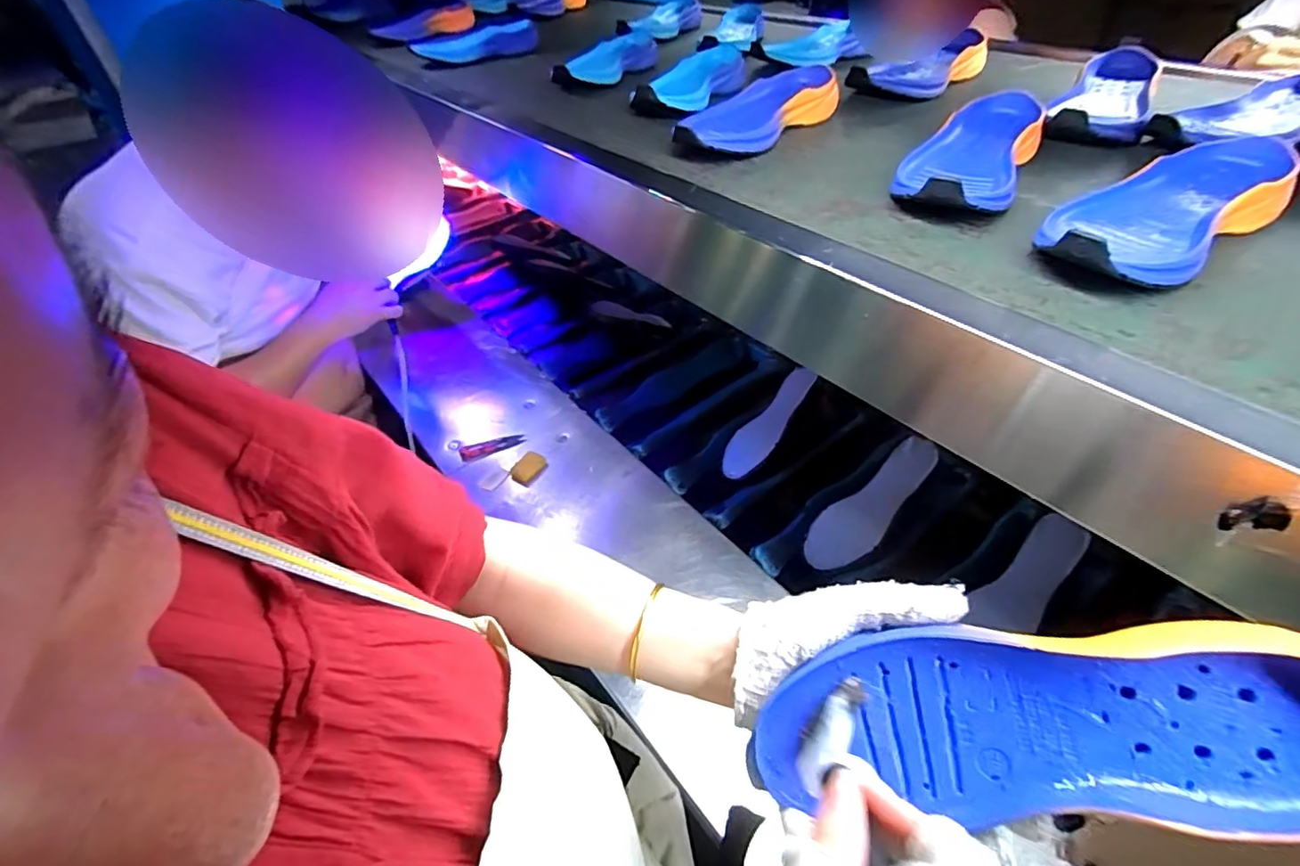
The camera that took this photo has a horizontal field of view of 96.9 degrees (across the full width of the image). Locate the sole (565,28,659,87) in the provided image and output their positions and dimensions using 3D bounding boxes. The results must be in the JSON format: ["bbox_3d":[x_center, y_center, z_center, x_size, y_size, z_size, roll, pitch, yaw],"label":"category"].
[{"bbox_3d":[-0.054,-0.581,0.895,0.088,0.035,0.207,12,47,16],"label":"sole"}]

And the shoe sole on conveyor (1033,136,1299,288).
[{"bbox_3d":[0.388,-0.166,0.431,0.275,0.039,0.096,-29,50,-23],"label":"shoe sole on conveyor"}]

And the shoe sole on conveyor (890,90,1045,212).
[{"bbox_3d":[0.297,-0.257,0.529,0.092,0.042,0.254,23,51,25],"label":"shoe sole on conveyor"}]

